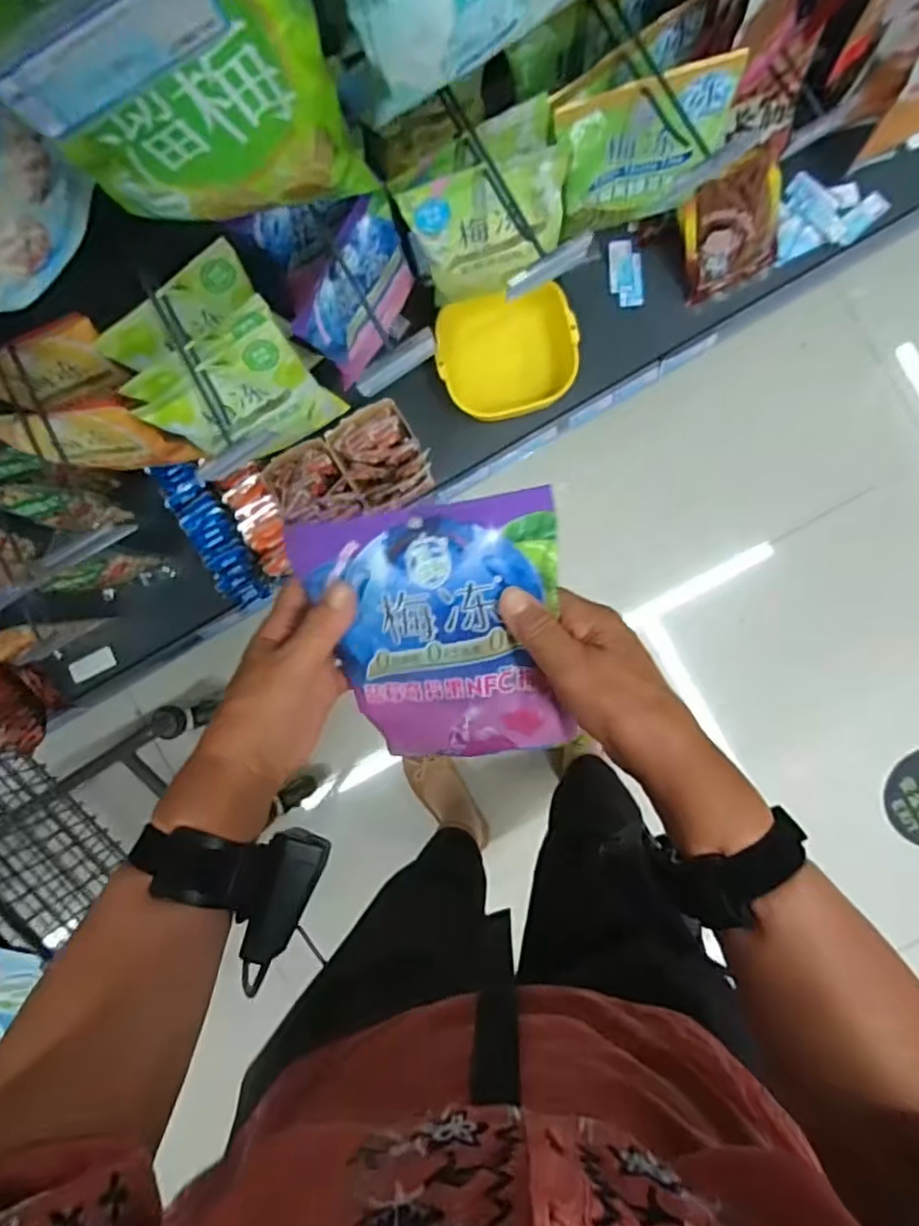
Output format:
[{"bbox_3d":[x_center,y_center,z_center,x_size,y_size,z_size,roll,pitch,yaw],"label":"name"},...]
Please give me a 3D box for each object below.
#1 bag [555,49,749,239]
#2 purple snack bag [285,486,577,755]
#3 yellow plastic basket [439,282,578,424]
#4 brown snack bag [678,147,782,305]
[{"bbox_3d":[0.189,-0.481,0.672,0.170,0.172,0.046,-7,91,4],"label":"bag"},{"bbox_3d":[-0.010,0.021,0.413,0.156,0.018,0.182,-6,116,13],"label":"purple snack bag"},{"bbox_3d":[0.075,-0.420,1.041,0.214,0.107,0.175,-4,92,4],"label":"yellow plastic basket"},{"bbox_3d":[0.420,-0.594,0.976,0.158,0.181,0.031,-20,53,9],"label":"brown snack bag"}]

